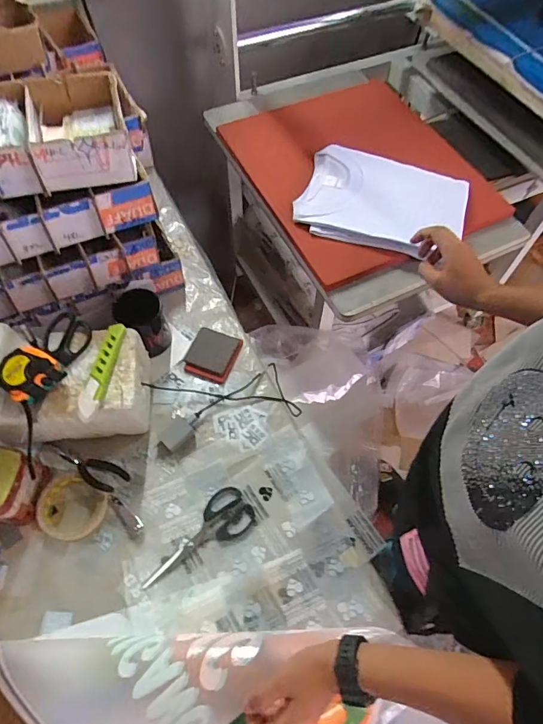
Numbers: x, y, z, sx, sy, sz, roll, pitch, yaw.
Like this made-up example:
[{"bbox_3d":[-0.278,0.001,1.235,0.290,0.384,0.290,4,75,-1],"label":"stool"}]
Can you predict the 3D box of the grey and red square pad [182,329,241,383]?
[{"bbox_3d":[-0.106,-0.015,0.776,0.082,0.016,0.096,19,61,10],"label":"grey and red square pad"}]

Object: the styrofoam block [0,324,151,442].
[{"bbox_3d":[-0.314,0.038,0.670,0.235,0.152,0.150,-6,59,-5],"label":"styrofoam block"}]

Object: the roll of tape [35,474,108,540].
[{"bbox_3d":[-0.294,0.215,0.643,0.088,0.023,0.083,1,59,-1],"label":"roll of tape"}]

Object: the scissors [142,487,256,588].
[{"bbox_3d":[-0.110,0.249,0.639,0.172,0.006,0.073,-27,63,-16],"label":"scissors"}]

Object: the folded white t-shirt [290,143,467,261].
[{"bbox_3d":[0.203,-0.292,0.796,0.281,0.031,0.225,17,60,9],"label":"folded white t-shirt"}]

